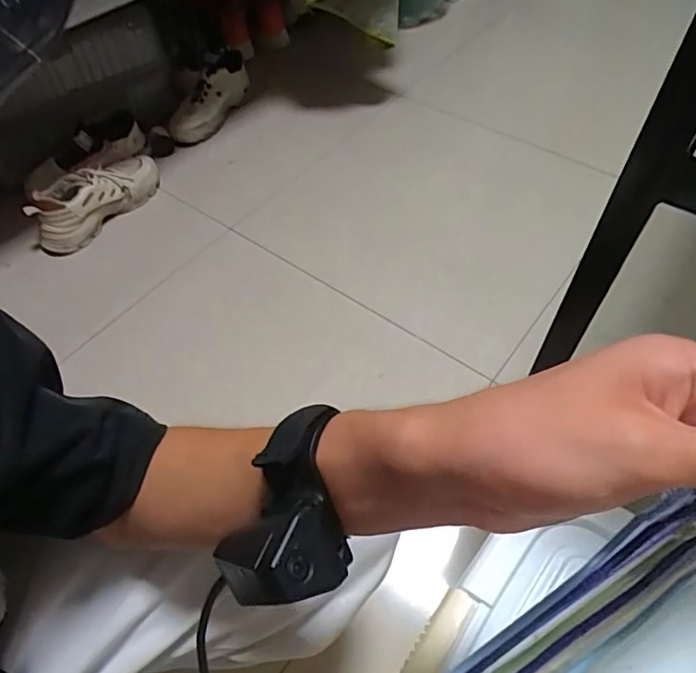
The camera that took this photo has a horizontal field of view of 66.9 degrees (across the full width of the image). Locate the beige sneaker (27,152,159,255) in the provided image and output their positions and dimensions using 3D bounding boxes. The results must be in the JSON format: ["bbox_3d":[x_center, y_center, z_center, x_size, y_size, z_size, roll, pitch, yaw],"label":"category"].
[{"bbox_3d":[-0.506,-0.282,1.069,0.096,0.101,0.283,30,61,23],"label":"beige sneaker"}]

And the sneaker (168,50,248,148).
[{"bbox_3d":[-0.315,-0.563,1.254,0.092,0.109,0.286,14,56,13],"label":"sneaker"}]

